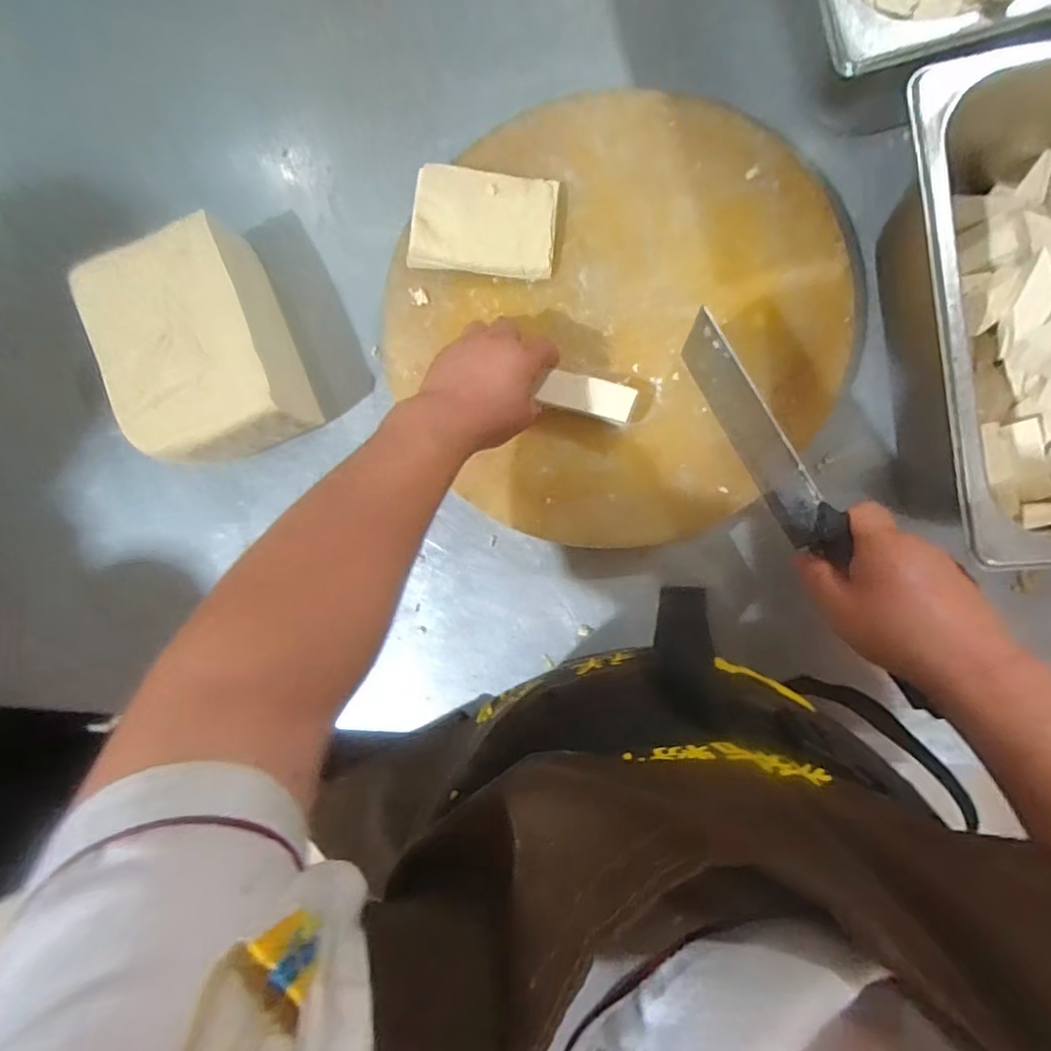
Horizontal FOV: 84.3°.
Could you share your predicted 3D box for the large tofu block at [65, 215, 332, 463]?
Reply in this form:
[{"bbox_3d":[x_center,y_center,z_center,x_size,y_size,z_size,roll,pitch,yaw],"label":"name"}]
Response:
[{"bbox_3d":[-0.290,-0.159,0.518,0.143,0.073,0.195,-25,86,8],"label":"large tofu block"}]

